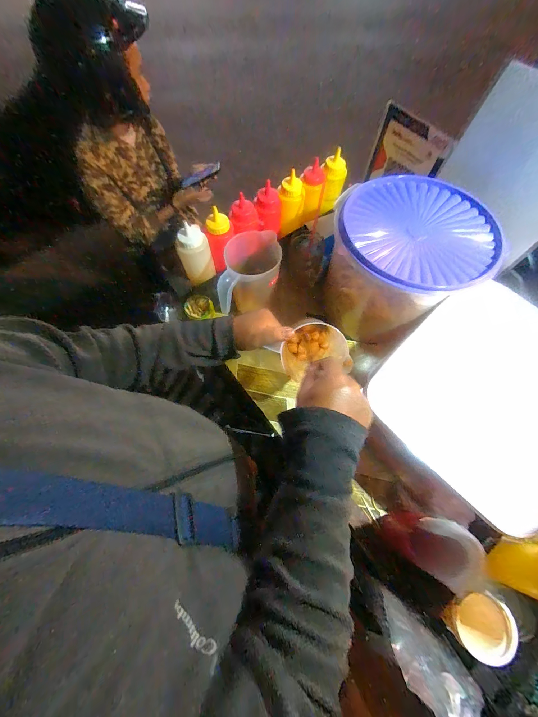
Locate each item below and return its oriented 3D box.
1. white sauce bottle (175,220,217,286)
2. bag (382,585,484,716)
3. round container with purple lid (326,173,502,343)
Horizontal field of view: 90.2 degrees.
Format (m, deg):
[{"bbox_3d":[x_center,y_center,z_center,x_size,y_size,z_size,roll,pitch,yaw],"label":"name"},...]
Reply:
[{"bbox_3d":[-0.142,-0.194,0.526,0.057,0.106,0.055,-25,69,-11],"label":"white sauce bottle"},{"bbox_3d":[0.209,0.399,0.347,0.070,0.050,0.159,-35,71,-15],"label":"bag"},{"bbox_3d":[0.243,-0.169,0.524,0.243,0.220,0.229,0,66,-1],"label":"round container with purple lid"}]

